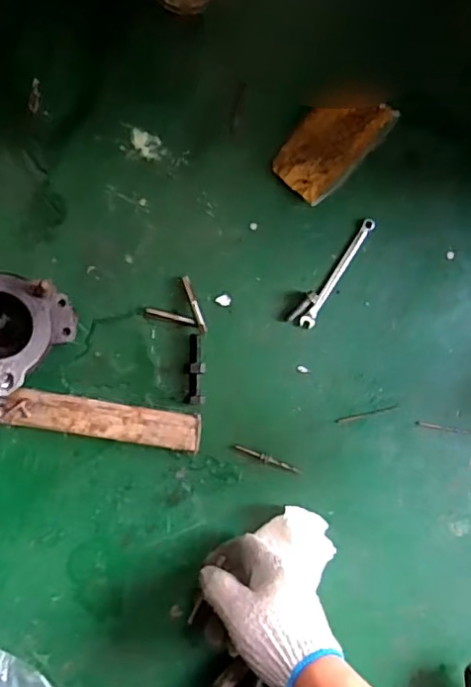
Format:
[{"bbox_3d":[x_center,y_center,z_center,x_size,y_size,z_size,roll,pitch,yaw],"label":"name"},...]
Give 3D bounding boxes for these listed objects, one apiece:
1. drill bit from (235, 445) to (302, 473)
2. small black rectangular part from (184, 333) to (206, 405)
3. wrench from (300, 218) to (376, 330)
[{"bbox_3d":[0.032,0.114,0.566,0.067,0.010,0.007,26,84,-7],"label":"drill bit"},{"bbox_3d":[-0.038,0.025,0.554,0.019,0.019,0.066,1,88,-9],"label":"small black rectangular part"},{"bbox_3d":[0.104,-0.071,0.584,0.013,0.008,0.128,34,83,-7],"label":"wrench"}]

